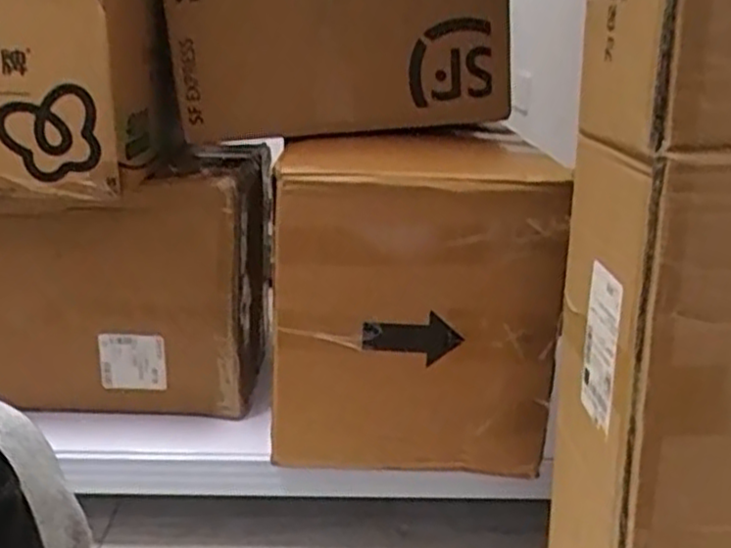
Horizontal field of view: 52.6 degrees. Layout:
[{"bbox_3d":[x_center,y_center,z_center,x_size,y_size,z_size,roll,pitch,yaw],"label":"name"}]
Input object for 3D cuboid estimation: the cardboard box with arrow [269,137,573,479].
[{"bbox_3d":[0.057,0.026,0.866,0.300,0.336,0.207,5,18,3],"label":"cardboard box with arrow"}]

